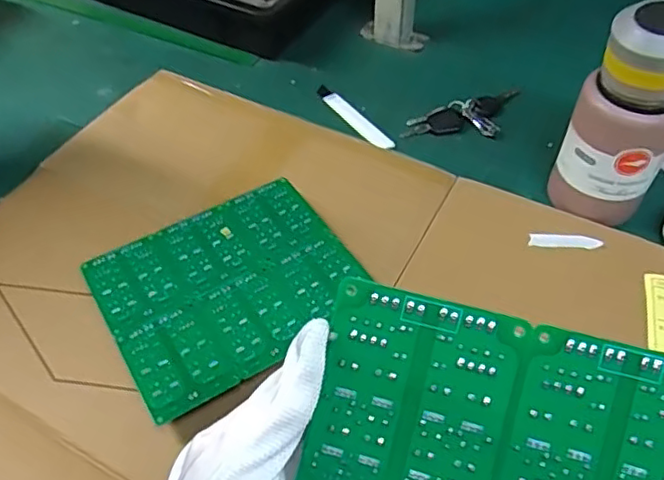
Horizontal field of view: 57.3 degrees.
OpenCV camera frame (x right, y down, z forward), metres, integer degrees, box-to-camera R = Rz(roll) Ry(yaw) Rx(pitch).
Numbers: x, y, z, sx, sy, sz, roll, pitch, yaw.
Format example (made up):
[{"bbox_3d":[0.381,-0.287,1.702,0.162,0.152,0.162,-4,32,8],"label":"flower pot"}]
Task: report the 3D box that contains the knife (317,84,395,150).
[{"bbox_3d":[0.023,-0.148,0.723,0.025,0.004,0.141,-29,55,-21],"label":"knife"}]

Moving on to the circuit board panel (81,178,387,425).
[{"bbox_3d":[-0.087,0.036,0.533,0.211,0.004,0.174,-25,56,-21],"label":"circuit board panel"}]

